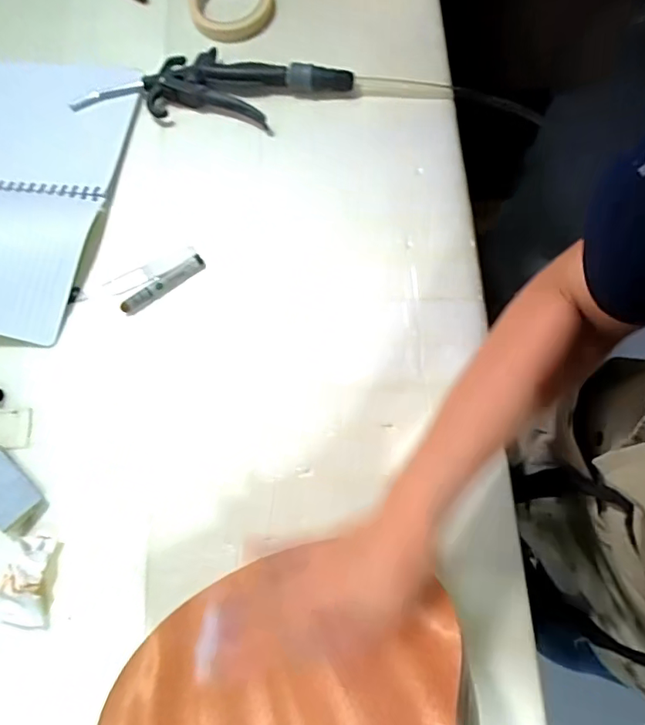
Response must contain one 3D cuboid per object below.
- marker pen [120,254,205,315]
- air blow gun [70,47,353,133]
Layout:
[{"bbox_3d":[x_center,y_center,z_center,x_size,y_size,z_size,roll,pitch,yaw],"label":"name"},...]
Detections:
[{"bbox_3d":[-0.161,-0.079,0.509,0.093,0.013,0.018,-35,75,-6],"label":"marker pen"},{"bbox_3d":[-0.121,-0.312,0.564,0.296,0.027,0.082,9,75,6],"label":"air blow gun"}]

